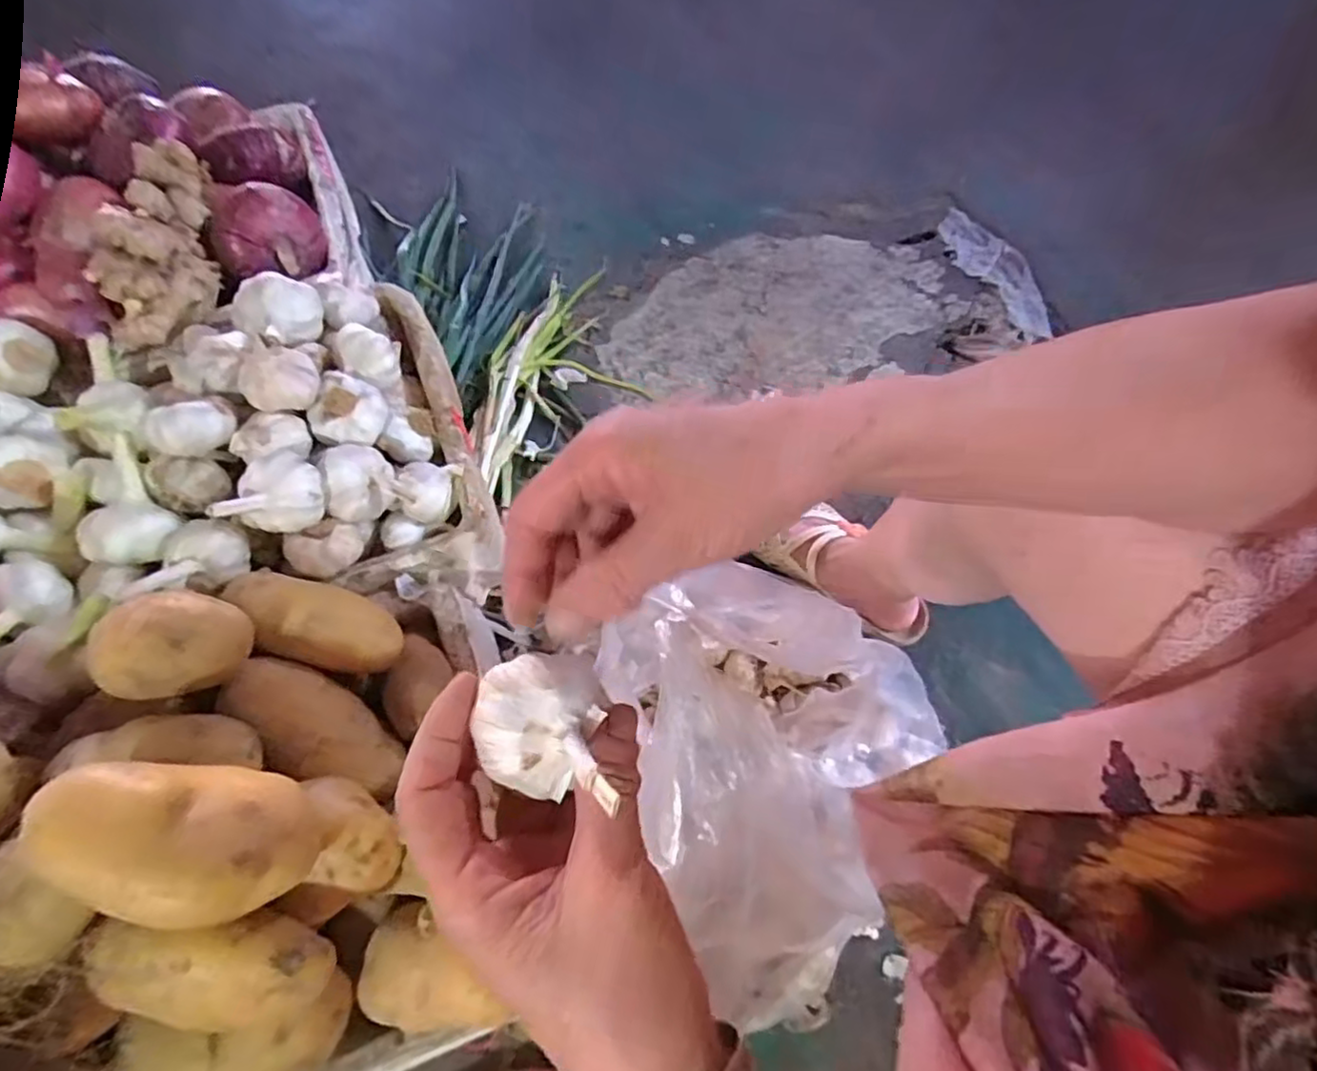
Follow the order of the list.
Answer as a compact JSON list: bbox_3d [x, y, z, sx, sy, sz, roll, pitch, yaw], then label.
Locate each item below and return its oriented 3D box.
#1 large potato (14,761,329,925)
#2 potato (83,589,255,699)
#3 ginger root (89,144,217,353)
[{"bbox_3d":[-0.240,0.157,0.339,0.122,0.058,0.071,12,40,-27],"label":"large potato"},{"bbox_3d":[-0.290,0.064,0.399,0.070,0.044,0.054,-21,67,-5],"label":"potato"},{"bbox_3d":[-0.438,-0.257,0.590,0.068,0.073,0.194,-4,66,2],"label":"ginger root"}]

